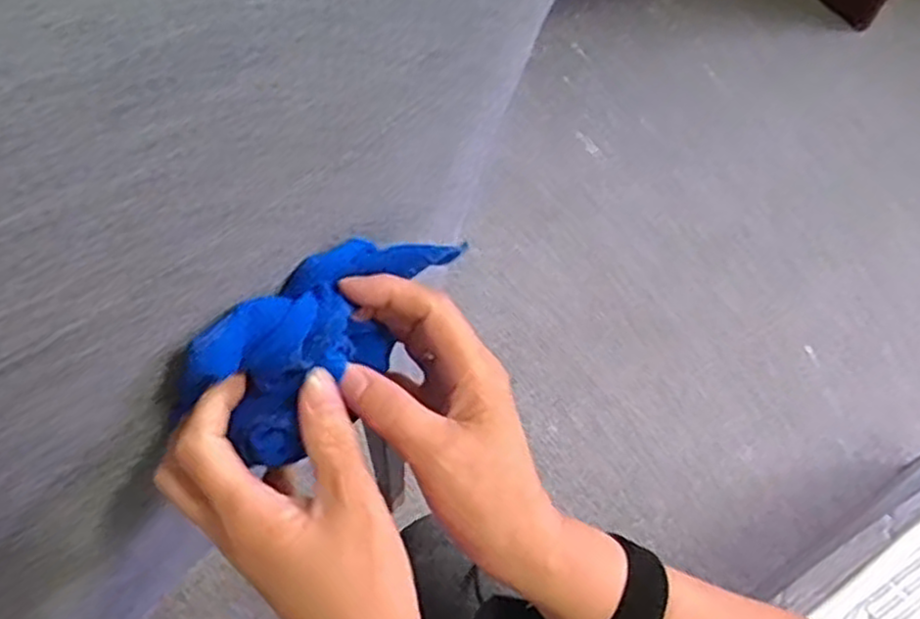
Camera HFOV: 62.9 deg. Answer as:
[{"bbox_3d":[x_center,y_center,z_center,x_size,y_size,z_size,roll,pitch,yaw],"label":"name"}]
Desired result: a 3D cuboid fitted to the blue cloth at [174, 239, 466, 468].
[{"bbox_3d":[-0.056,0.005,0.319,0.042,0.052,0.129,32,62,16],"label":"blue cloth"}]

